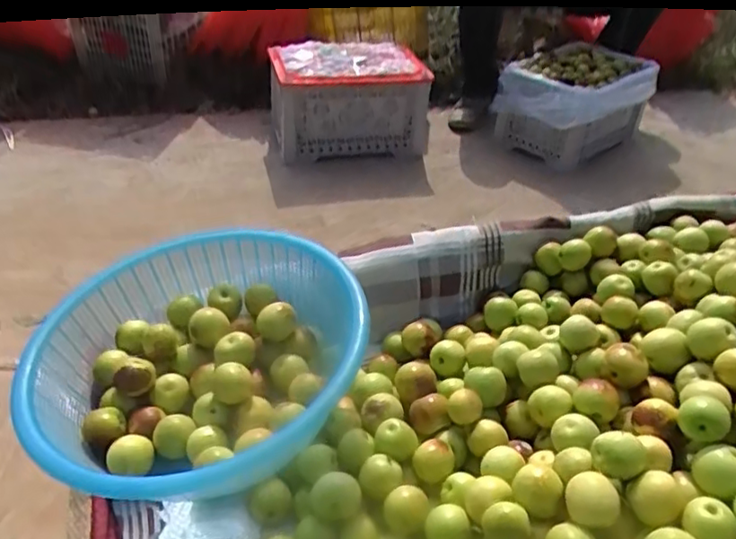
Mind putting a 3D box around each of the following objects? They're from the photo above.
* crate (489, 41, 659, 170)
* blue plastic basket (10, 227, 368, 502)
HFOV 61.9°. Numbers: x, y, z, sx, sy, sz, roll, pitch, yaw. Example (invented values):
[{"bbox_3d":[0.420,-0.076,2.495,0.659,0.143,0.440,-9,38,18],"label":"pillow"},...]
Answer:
[{"bbox_3d":[0.585,-0.484,1.732,0.420,0.272,0.282,-27,47,-35],"label":"crate"},{"bbox_3d":[-0.140,0.073,0.517,0.264,0.112,0.270,3,37,-2],"label":"blue plastic basket"}]

